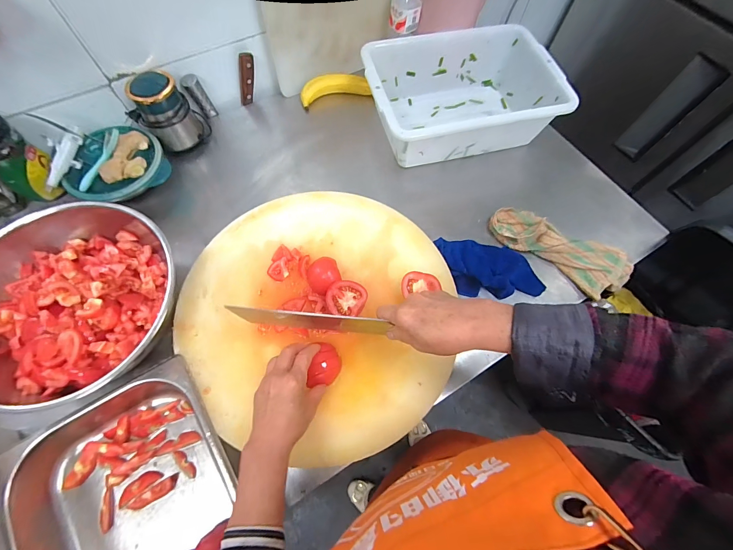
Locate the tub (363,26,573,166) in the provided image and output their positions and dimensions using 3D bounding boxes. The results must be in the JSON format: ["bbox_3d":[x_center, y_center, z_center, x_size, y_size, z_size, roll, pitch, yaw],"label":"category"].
[{"bbox_3d":[0.199,-0.395,0.743,0.390,0.122,0.259,-11,67,-7],"label":"tub"}]

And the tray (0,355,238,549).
[{"bbox_3d":[-0.313,0.321,0.458,0.272,0.082,0.330,-27,70,-13],"label":"tray"}]

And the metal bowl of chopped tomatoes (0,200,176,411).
[{"bbox_3d":[-0.445,0.042,0.519,0.299,0.108,0.308,1,66,-2],"label":"metal bowl of chopped tomatoes"}]

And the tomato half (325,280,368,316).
[{"bbox_3d":[-0.031,0.041,0.533,0.062,0.034,0.054,5,66,0],"label":"tomato half"}]

